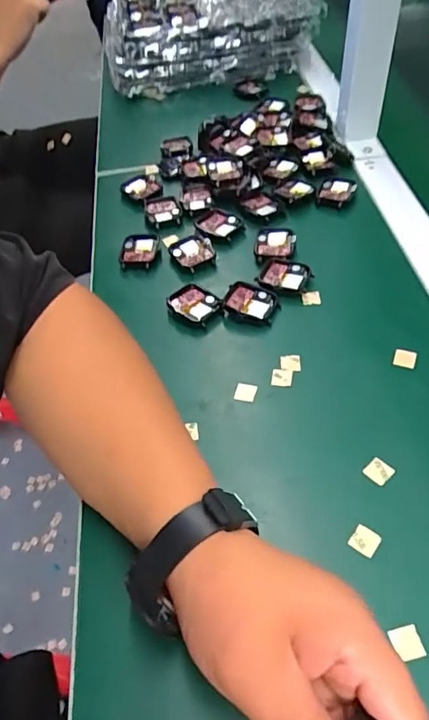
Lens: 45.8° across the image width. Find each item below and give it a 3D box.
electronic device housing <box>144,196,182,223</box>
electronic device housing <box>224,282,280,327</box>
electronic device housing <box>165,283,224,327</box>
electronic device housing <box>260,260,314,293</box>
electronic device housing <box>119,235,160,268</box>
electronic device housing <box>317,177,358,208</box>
[{"bbox_3d":[-0.054,-0.160,0.542,0.037,0.009,0.041,-15,51,-8],"label":"electronic device housing"},{"bbox_3d":[0.032,-0.049,0.440,0.045,0.012,0.037,18,54,18],"label":"electronic device housing"},{"bbox_3d":[-0.018,-0.048,0.448,0.043,0.012,0.036,35,61,28],"label":"electronic device housing"},{"bbox_3d":[0.064,-0.075,0.459,0.045,0.008,0.036,8,52,10],"label":"electronic device housing"},{"bbox_3d":[-0.074,-0.108,0.502,0.035,0.009,0.045,4,51,7],"label":"electronic device housing"},{"bbox_3d":[0.129,-0.180,0.536,0.036,0.007,0.043,21,55,20],"label":"electronic device housing"}]

